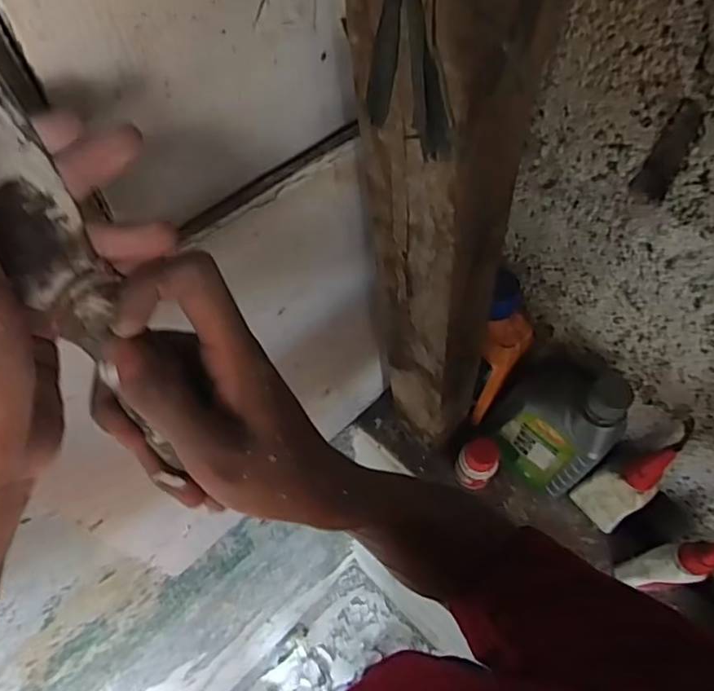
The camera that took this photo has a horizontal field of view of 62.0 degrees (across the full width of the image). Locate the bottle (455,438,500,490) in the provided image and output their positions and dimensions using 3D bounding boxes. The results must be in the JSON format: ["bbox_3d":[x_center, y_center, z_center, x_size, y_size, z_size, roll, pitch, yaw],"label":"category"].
[{"bbox_3d":[0.131,0.128,0.644,0.039,0.062,0.039,-1,60,1],"label":"bottle"}]

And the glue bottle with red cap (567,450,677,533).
[{"bbox_3d":[0.259,0.137,0.580,0.024,0.165,0.051,-34,65,-16],"label":"glue bottle with red cap"}]

